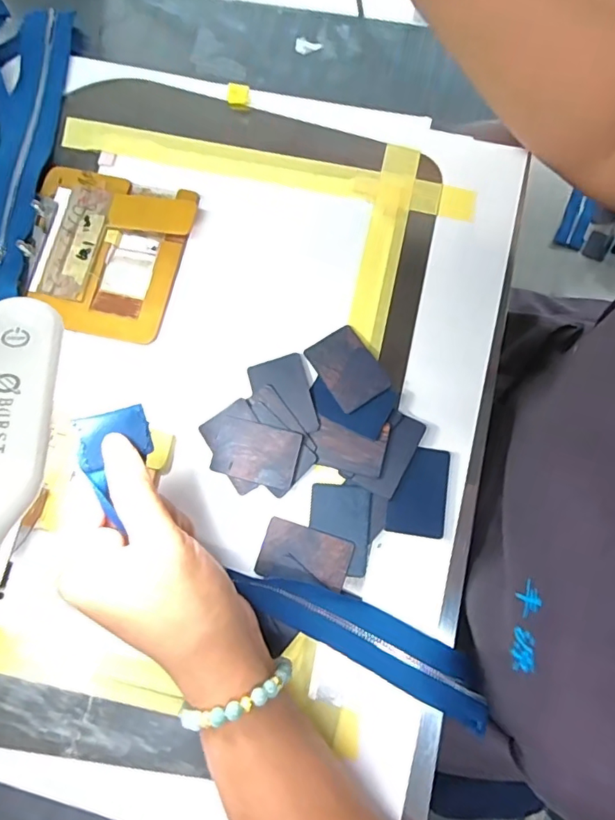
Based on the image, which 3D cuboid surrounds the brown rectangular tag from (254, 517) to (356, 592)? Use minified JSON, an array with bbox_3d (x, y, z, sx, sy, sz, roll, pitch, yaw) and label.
[{"bbox_3d":[-0.002,0.085,0.297,0.051,0.004,0.032,16,79,5],"label":"brown rectangular tag"}]

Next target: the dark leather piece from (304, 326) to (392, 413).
[{"bbox_3d":[0.025,-0.027,0.322,0.035,0.004,0.051,-33,70,-3],"label":"dark leather piece"}]

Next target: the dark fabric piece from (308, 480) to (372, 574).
[{"bbox_3d":[0.019,0.069,0.302,0.035,0.005,0.051,4,78,3],"label":"dark fabric piece"}]

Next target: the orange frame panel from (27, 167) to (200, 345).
[{"bbox_3d":[-0.136,-0.107,0.343,0.106,0.014,0.112,12,78,4],"label":"orange frame panel"}]

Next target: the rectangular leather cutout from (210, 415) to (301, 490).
[{"bbox_3d":[-0.031,0.025,0.311,0.051,0.005,0.035,15,79,5],"label":"rectangular leather cutout"}]

